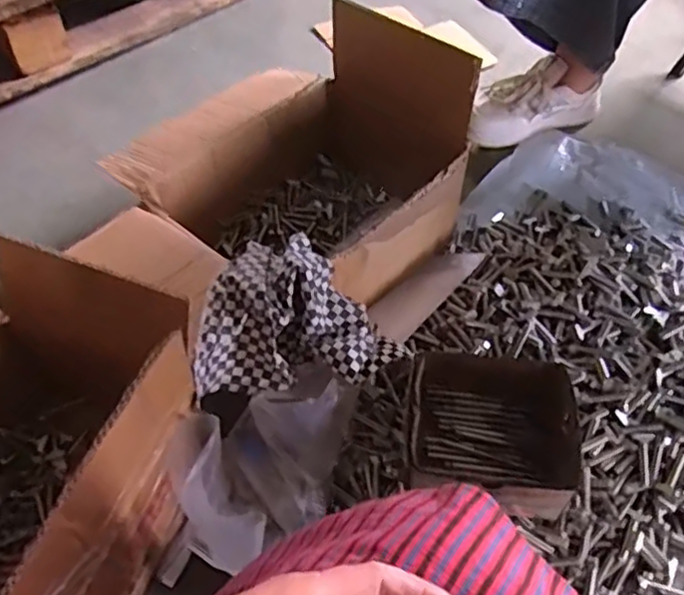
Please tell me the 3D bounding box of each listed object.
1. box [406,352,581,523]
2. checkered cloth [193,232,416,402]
[{"bbox_3d":[0.141,0.126,0.637,0.152,0.085,0.144,12,49,8],"label":"box"},{"bbox_3d":[-0.038,0.018,0.683,0.203,0.111,0.166,1,48,-1],"label":"checkered cloth"}]

